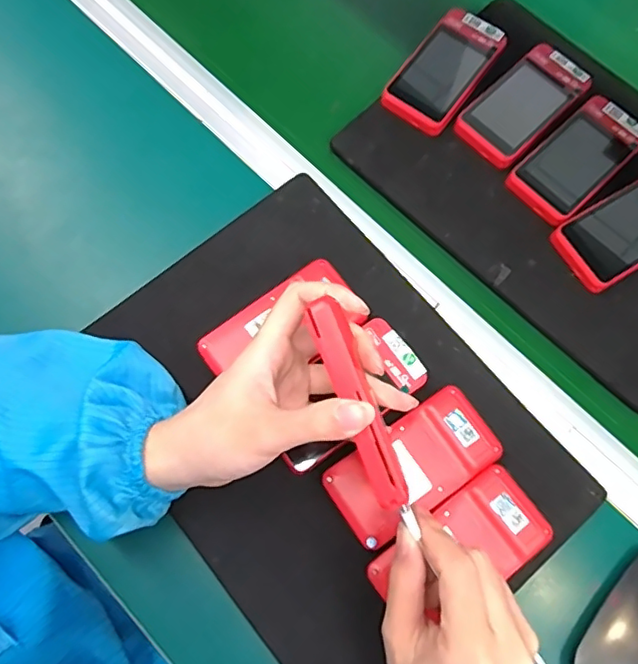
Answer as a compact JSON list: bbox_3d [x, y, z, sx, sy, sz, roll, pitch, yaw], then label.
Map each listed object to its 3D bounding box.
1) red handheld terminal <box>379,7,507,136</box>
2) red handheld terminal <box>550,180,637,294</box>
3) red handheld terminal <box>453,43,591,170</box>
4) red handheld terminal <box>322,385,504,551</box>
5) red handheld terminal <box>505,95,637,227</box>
[{"bbox_3d":[0.114,-0.236,0.510,0.063,0.020,0.122,35,75,8],"label":"red handheld terminal"},{"bbox_3d":[0.258,-0.086,0.468,0.121,0.017,0.062,-30,76,-10],"label":"red handheld terminal"},{"bbox_3d":[0.181,-0.202,0.503,0.063,0.018,0.123,44,77,11],"label":"red handheld terminal"},{"bbox_3d":[0.067,0.094,0.400,0.120,0.016,0.062,-33,77,-11],"label":"red handheld terminal"},{"bbox_3d":[0.222,-0.147,0.488,0.121,0.020,0.062,-42,79,-13],"label":"red handheld terminal"}]

